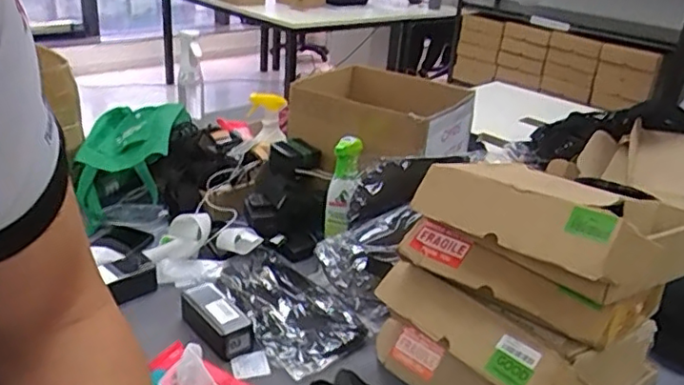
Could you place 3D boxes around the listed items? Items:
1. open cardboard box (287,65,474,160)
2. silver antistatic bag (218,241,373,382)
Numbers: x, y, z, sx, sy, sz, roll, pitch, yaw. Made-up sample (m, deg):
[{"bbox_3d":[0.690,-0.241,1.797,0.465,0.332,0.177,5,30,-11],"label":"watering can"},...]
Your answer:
[{"bbox_3d":[0.077,-0.151,1.207,0.319,0.108,0.283,18,28,27],"label":"open cardboard box"},{"bbox_3d":[-0.094,0.167,0.957,0.143,0.019,0.287,-14,31,-34],"label":"silver antistatic bag"}]

